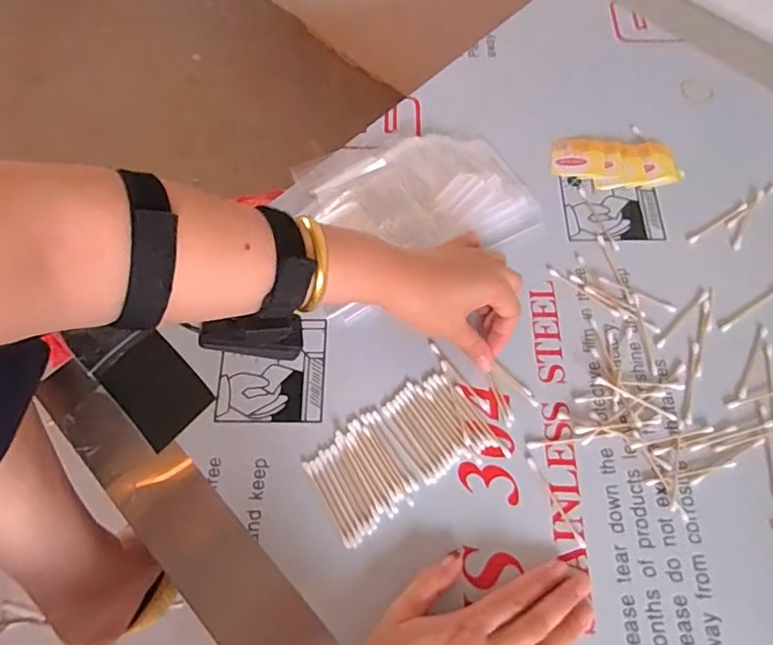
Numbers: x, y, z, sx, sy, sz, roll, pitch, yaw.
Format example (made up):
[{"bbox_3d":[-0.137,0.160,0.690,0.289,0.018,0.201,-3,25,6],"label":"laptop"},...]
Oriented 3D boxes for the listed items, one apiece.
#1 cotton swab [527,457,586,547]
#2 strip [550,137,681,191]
[{"bbox_3d":[0.130,0.137,0.420,0.005,0.004,0.074,-25,68,-9],"label":"cotton swab"},{"bbox_3d":[0.225,-0.158,0.544,0.118,0.009,0.057,5,67,4],"label":"strip"}]

